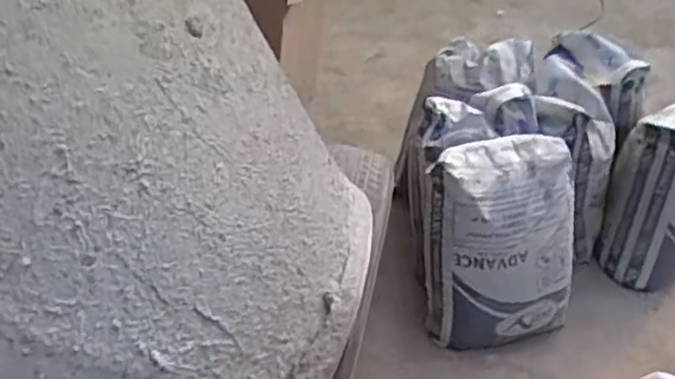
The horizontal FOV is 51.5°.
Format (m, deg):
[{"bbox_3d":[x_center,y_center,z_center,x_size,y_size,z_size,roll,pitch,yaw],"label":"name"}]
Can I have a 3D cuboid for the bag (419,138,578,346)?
[{"bbox_3d":[0.413,0.142,1.717,0.373,0.527,0.113,-5,11,-11],"label":"bag"}]

